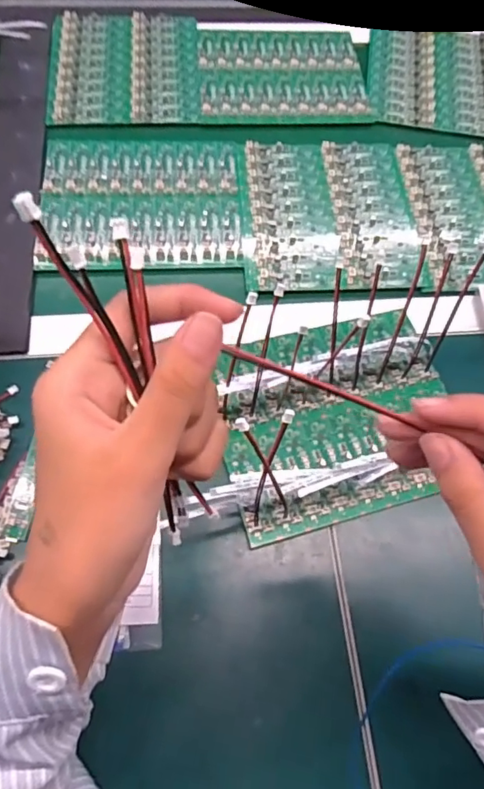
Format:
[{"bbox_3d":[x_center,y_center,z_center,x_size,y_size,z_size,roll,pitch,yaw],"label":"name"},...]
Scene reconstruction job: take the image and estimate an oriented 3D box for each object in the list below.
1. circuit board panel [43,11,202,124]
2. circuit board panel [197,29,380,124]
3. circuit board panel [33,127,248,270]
[{"bbox_3d":[-0.136,-0.390,0.626,0.169,0.010,0.189,-3,63,-5],"label":"circuit board panel"},{"bbox_3d":[0.048,-0.381,0.628,0.194,0.006,0.170,-1,63,-4],"label":"circuit board panel"},{"bbox_3d":[-0.099,-0.202,0.539,0.204,0.013,0.183,-1,63,-4],"label":"circuit board panel"}]

